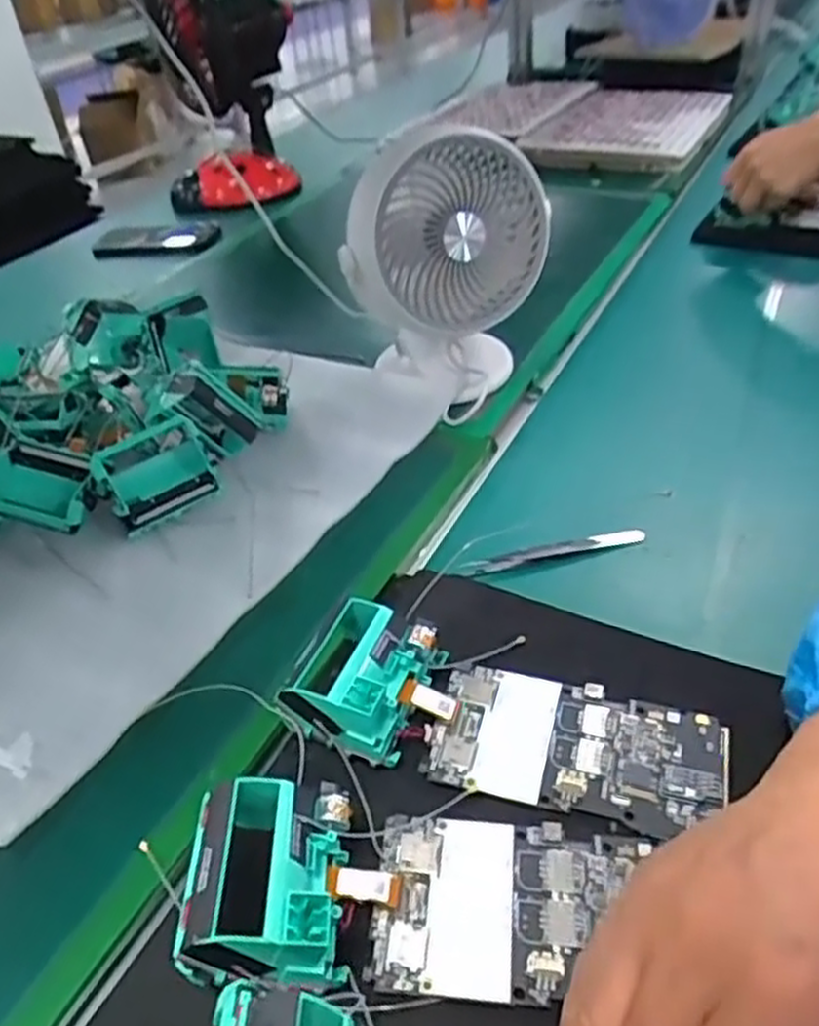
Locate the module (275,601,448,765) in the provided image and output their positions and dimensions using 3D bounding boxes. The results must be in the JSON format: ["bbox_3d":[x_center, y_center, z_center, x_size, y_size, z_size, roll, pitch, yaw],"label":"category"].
[{"bbox_3d":[-0.023,0.078,0.369,0.058,0.036,0.065,10,42,17],"label":"module"}]

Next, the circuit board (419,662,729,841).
[{"bbox_3d":[0.076,0.105,0.350,0.127,0.004,0.065,9,42,16],"label":"circuit board"}]

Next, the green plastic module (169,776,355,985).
[{"bbox_3d":[-0.049,0.139,0.294,0.063,0.042,0.070,-2,40,3],"label":"green plastic module"}]

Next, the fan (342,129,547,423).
[{"bbox_3d":[0.029,-0.181,0.588,0.151,0.196,0.106,-7,40,-3],"label":"fan"}]

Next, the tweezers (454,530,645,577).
[{"bbox_3d":[0.094,0.025,0.499,0.125,0.014,0.011,-13,40,-7],"label":"tweezers"}]

